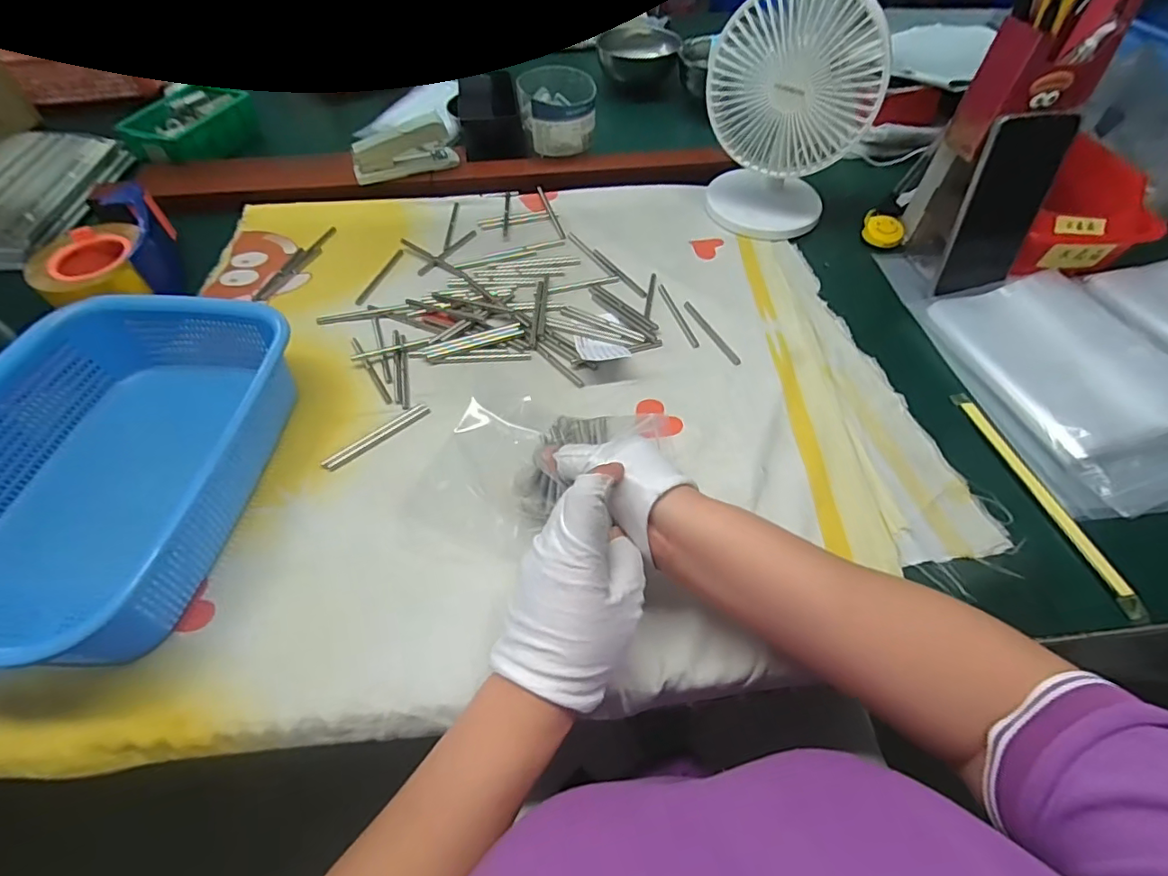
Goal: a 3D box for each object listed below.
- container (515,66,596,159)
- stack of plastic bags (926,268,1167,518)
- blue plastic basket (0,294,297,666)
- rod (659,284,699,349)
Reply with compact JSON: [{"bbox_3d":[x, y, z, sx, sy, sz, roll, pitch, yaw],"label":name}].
[{"bbox_3d":[-0.033,-0.415,0.689,0.097,0.071,0.107,2,54,0],"label":"container"},{"bbox_3d":[0.449,-0.052,0.470,0.169,0.035,0.242,-9,55,-9],"label":"stack of plastic bags"},{"bbox_3d":[-0.337,0.016,0.380,0.192,0.091,0.269,5,54,2],"label":"blue plastic basket"},{"bbox_3d":[0.095,-0.126,0.540,0.008,0.004,0.096,-15,56,-9],"label":"rod"}]

